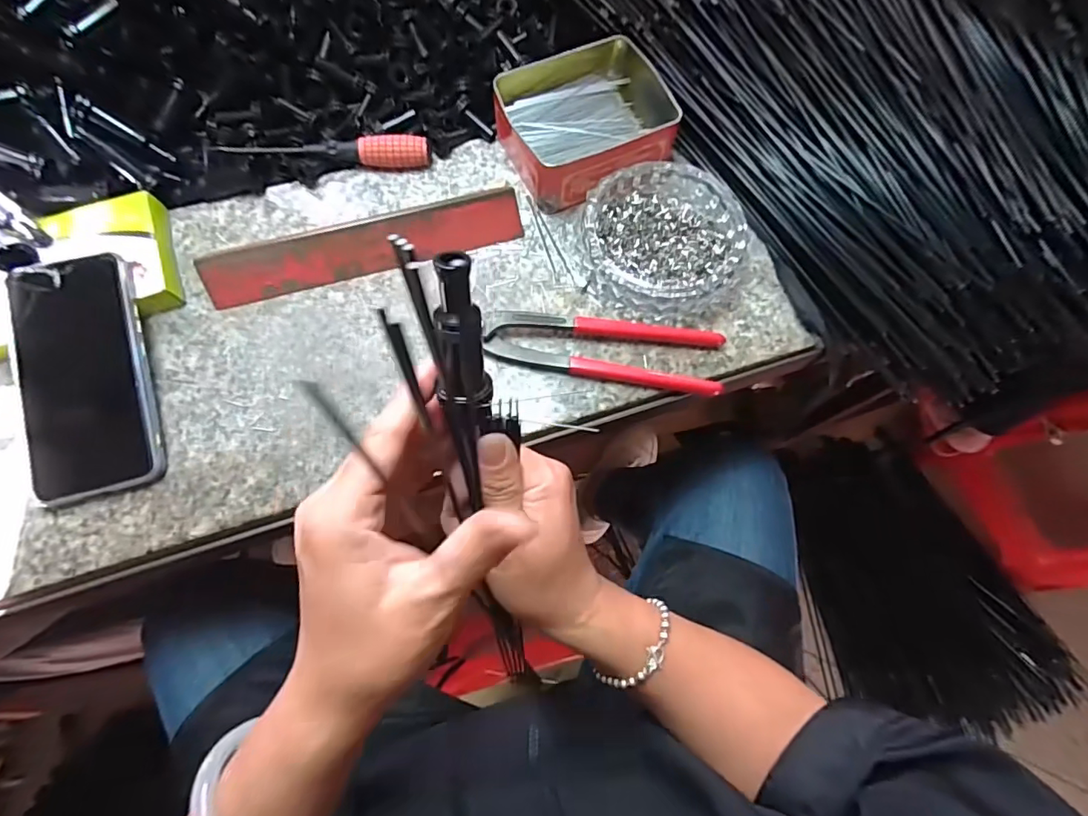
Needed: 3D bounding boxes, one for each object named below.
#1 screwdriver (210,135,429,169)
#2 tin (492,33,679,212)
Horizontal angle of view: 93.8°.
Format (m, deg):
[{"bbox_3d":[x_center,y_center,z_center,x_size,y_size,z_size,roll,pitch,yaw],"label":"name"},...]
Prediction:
[{"bbox_3d":[-0.172,-0.201,0.400,0.160,0.018,0.019,-2,71,-3],"label":"screwdriver"},{"bbox_3d":[0.038,-0.228,0.405,0.138,0.045,0.111,-26,74,-10],"label":"tin"}]

